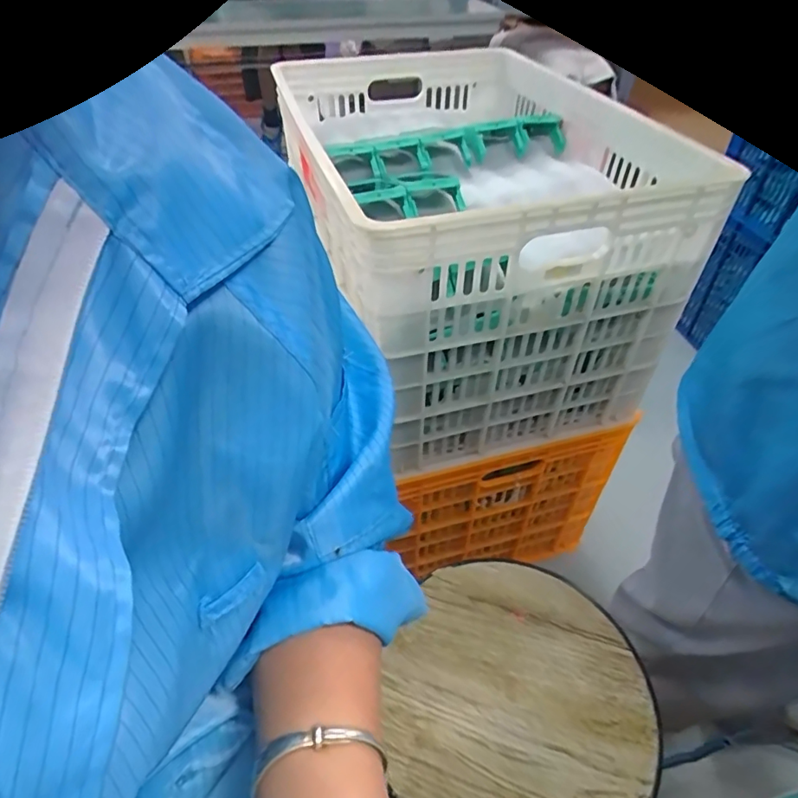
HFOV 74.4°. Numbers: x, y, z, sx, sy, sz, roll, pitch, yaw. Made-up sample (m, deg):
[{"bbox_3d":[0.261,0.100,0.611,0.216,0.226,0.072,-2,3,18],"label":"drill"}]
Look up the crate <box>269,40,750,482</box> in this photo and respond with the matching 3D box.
[{"bbox_3d":[0.120,-0.304,0.923,0.447,0.392,0.735,-9,45,-8],"label":"crate"}]

